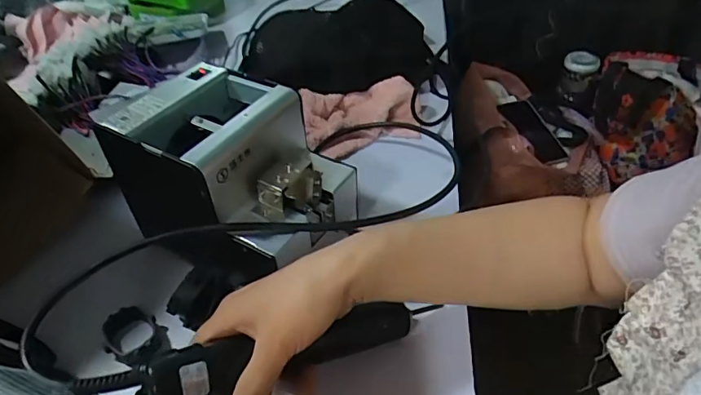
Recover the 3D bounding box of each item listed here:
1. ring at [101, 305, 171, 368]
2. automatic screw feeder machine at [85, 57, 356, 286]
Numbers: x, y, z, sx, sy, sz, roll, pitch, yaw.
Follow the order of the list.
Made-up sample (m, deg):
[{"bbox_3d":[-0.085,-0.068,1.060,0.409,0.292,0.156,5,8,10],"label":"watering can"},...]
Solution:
[{"bbox_3d":[-0.183,0.117,0.409,0.049,0.024,0.041,20,48,22],"label":"ring"},{"bbox_3d":[-0.099,-0.023,0.437,0.184,0.116,0.131,21,48,23],"label":"automatic screw feeder machine"}]

